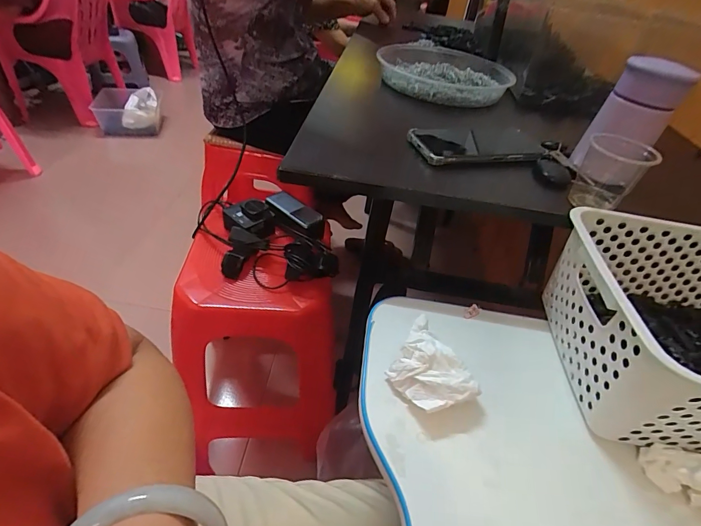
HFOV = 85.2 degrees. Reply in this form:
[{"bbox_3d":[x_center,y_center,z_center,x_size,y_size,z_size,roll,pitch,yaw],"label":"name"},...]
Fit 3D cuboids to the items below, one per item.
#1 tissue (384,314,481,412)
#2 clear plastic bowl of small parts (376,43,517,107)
[{"bbox_3d":[0.066,0.089,0.336,0.064,0.032,0.084,-17,46,-26],"label":"tissue"},{"bbox_3d":[0.147,-0.331,0.672,0.205,0.050,0.254,-26,52,-32],"label":"clear plastic bowl of small parts"}]

